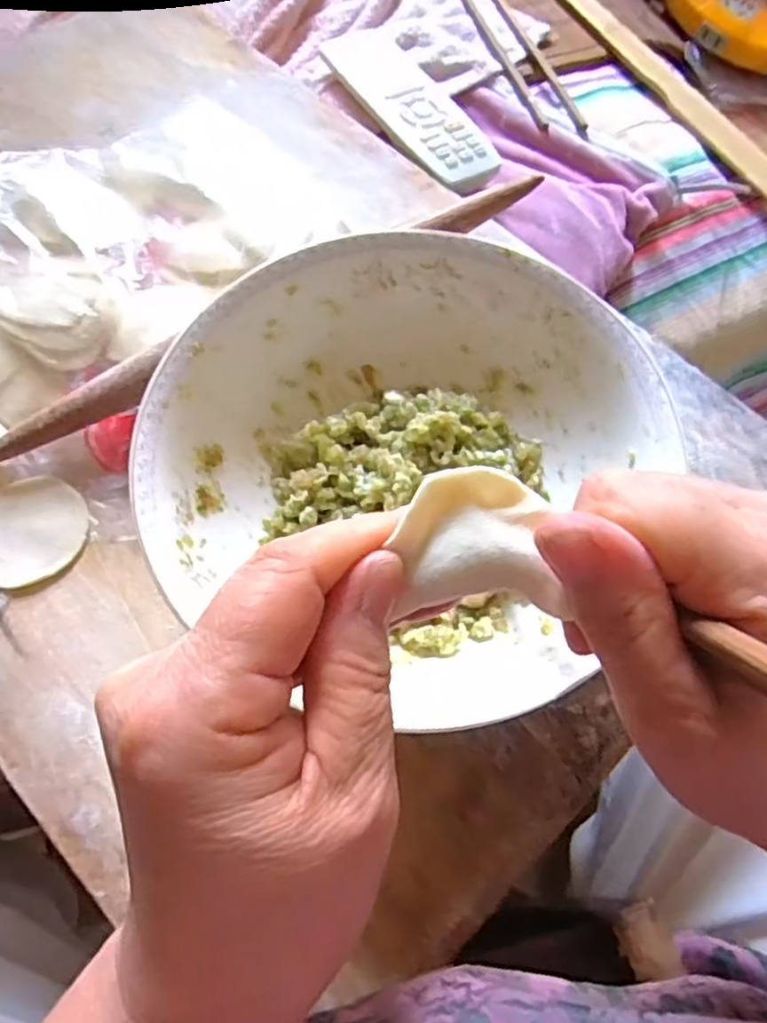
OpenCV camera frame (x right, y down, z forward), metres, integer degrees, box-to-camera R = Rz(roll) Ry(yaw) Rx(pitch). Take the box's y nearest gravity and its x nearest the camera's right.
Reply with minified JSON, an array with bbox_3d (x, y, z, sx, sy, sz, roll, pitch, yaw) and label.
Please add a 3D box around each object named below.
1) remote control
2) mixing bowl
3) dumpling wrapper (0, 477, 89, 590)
[{"bbox_3d":[0.015,-0.275,0.465,0.055,0.013,0.168,-25,74,-11],"label":"remote control"},{"bbox_3d":[0.008,-0.027,0.308,0.205,0.061,0.204,1,71,-2],"label":"mixing bowl"},{"bbox_3d":[-0.172,0.009,0.334,0.053,0.004,0.053,1,71,-2],"label":"dumpling wrapper"}]

